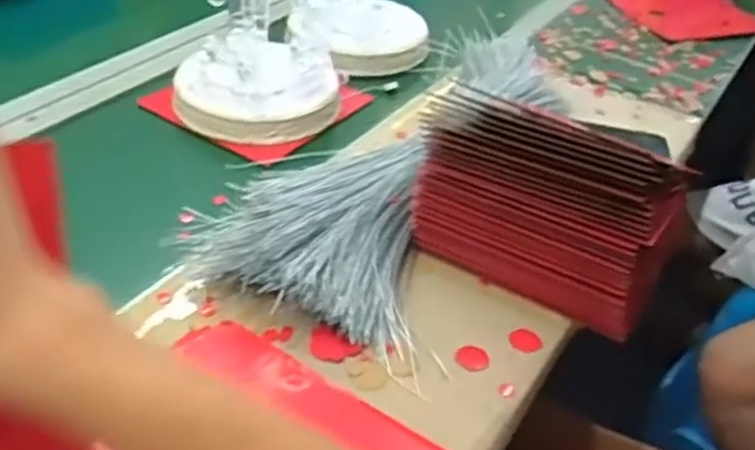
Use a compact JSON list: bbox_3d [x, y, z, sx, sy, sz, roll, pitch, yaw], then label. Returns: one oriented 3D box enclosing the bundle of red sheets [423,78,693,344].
[{"bbox_3d":[0.148,-0.017,0.709,0.243,0.142,0.109,20,40,17],"label":"bundle of red sheets"}]

